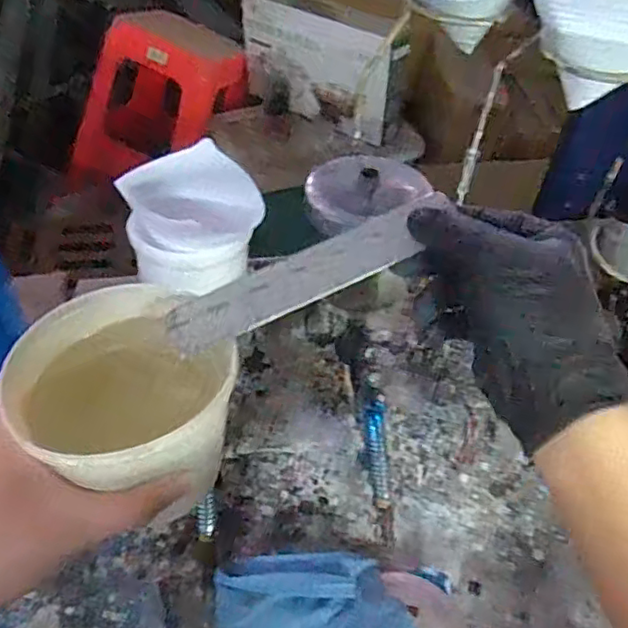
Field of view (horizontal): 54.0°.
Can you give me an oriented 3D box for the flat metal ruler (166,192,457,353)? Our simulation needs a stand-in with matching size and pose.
[{"bbox_3d":[-0.001,-0.024,0.354,0.170,0.006,0.032,-24,68,-6],"label":"flat metal ruler"}]

